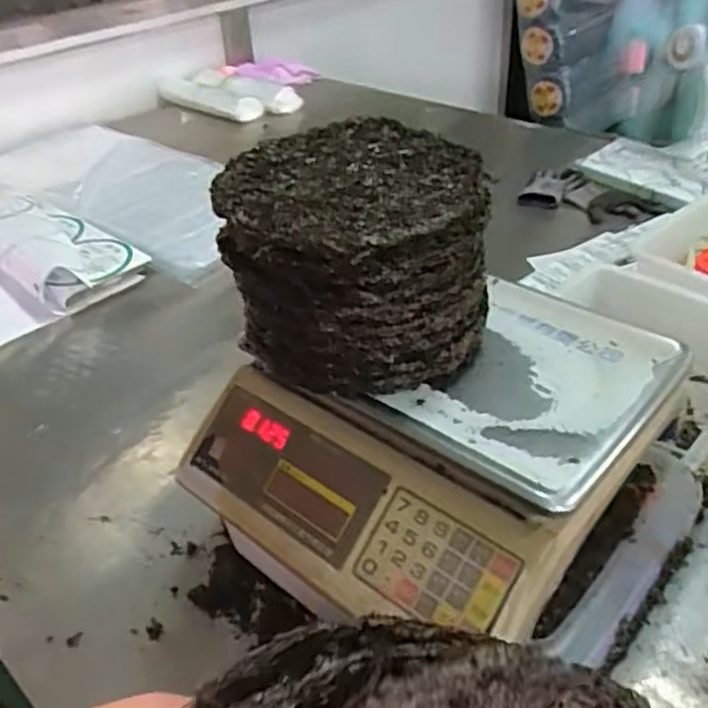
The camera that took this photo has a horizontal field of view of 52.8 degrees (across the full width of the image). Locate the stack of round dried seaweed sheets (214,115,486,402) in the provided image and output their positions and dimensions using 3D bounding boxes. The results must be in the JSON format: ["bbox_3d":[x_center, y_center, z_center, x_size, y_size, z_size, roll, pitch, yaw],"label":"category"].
[{"bbox_3d":[0.001,-0.084,0.600,0.207,0.141,0.204,-6,37,-3],"label":"stack of round dried seaweed sheets"}]

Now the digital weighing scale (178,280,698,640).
[{"bbox_3d":[0.060,0.056,0.615,0.333,0.099,0.335,28,47,35],"label":"digital weighing scale"}]

